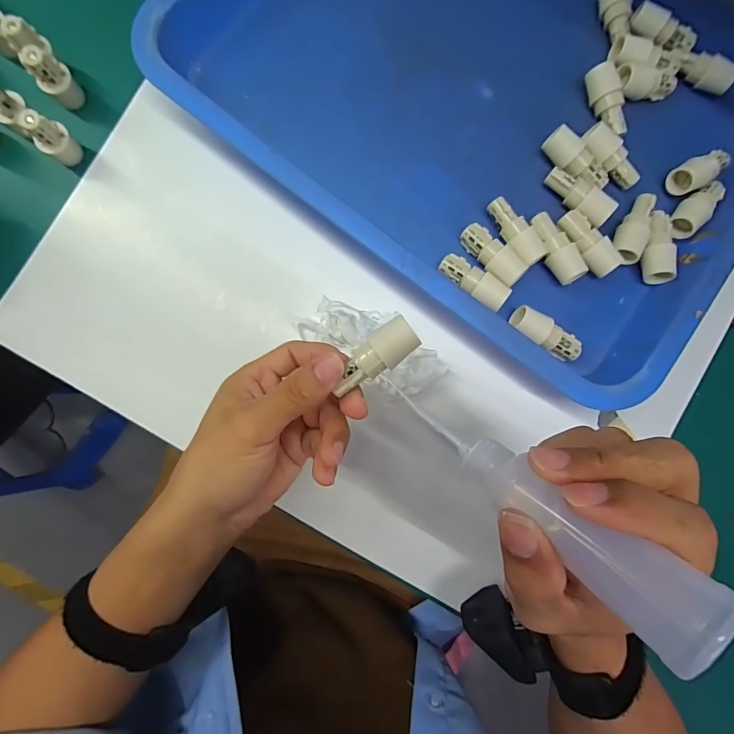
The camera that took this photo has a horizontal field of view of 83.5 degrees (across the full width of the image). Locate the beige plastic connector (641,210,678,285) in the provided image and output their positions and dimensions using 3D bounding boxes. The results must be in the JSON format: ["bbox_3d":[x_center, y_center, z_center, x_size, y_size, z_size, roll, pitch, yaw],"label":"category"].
[{"bbox_3d":[0.219,-0.091,0.311,0.022,0.020,0.055,3,85,-3],"label":"beige plastic connector"}]

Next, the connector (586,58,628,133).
[{"bbox_3d":[0.188,-0.207,0.323,0.018,0.022,0.054,-17,87,-5],"label":"connector"}]

